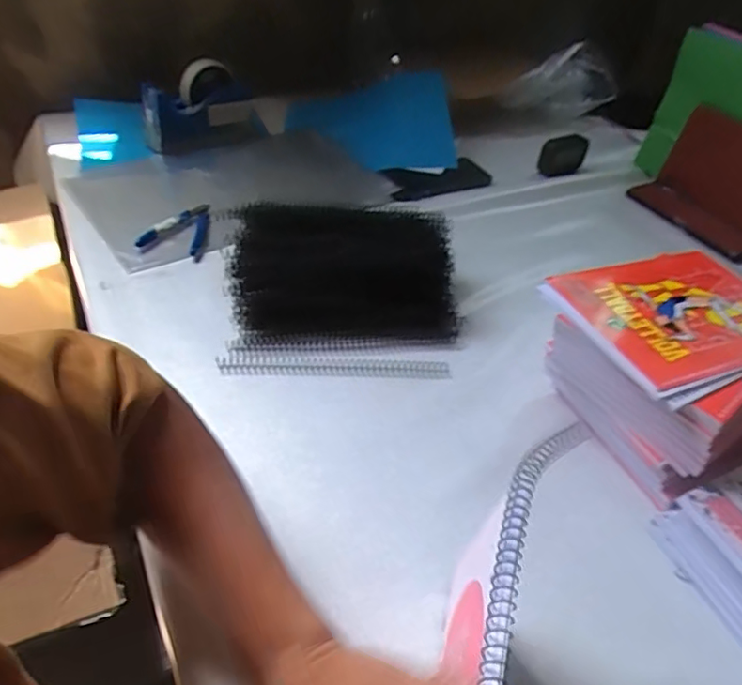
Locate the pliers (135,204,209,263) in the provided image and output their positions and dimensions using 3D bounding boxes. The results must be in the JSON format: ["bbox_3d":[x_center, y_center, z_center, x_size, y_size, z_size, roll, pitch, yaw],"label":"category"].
[{"bbox_3d":[-0.225,-0.138,0.677,0.069,0.014,0.096,12,43,6],"label":"pliers"}]

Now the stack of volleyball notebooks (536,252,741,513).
[{"bbox_3d":[0.278,0.022,0.515,0.213,0.108,0.191,-16,47,-22],"label":"stack of volleyball notebooks"}]

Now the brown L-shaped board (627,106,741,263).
[{"bbox_3d":[0.501,-0.230,0.801,0.073,0.134,0.198,-26,52,-30],"label":"brown L-shaped board"}]

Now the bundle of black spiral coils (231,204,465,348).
[{"bbox_3d":[-0.026,-0.077,0.596,0.239,0.078,0.146,1,43,-5],"label":"bundle of black spiral coils"}]

